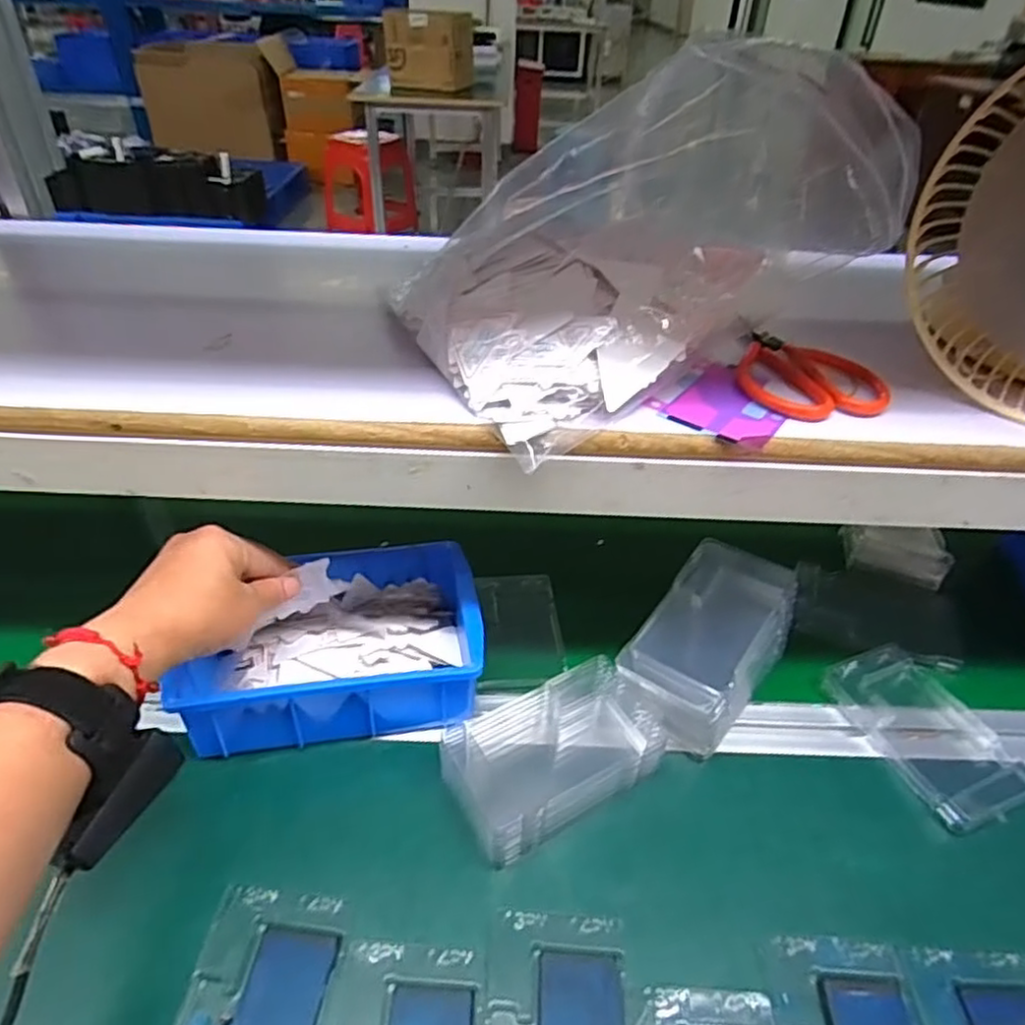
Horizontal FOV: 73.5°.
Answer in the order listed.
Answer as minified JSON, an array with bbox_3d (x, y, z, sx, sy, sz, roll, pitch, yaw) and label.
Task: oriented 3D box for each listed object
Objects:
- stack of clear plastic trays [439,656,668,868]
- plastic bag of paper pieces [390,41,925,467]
[{"bbox_3d":[0.024,0.157,0.446,0.132,0.053,0.084,-18,44,-25],"label":"stack of clear plastic trays"},{"bbox_3d":[0.080,-0.167,0.400,0.301,0.107,0.143,-36,44,-12],"label":"plastic bag of paper pieces"}]

